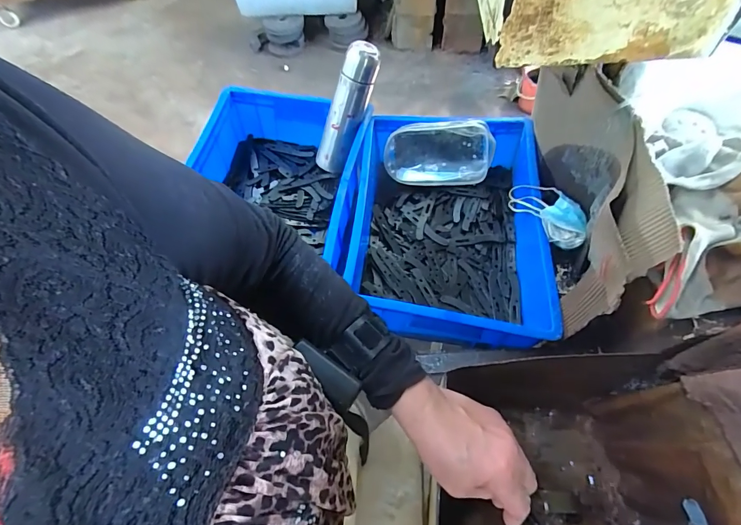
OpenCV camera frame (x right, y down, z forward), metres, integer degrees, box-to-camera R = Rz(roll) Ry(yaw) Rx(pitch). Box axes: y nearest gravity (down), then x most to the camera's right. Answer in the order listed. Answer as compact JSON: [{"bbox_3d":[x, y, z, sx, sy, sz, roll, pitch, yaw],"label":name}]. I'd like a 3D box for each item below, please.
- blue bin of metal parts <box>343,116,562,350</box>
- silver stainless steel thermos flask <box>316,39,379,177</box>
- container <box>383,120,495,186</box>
[{"bbox_3d":[0.127,-0.067,0.656,0.315,0.126,0.404,8,62,5],"label":"blue bin of metal parts"},{"bbox_3d":[-0.044,-0.277,0.714,0.053,0.242,0.056,-19,59,-40],"label":"silver stainless steel thermos flask"},{"bbox_3d":[0.129,-0.207,0.728,0.194,0.113,0.038,2,27,16],"label":"container"}]

